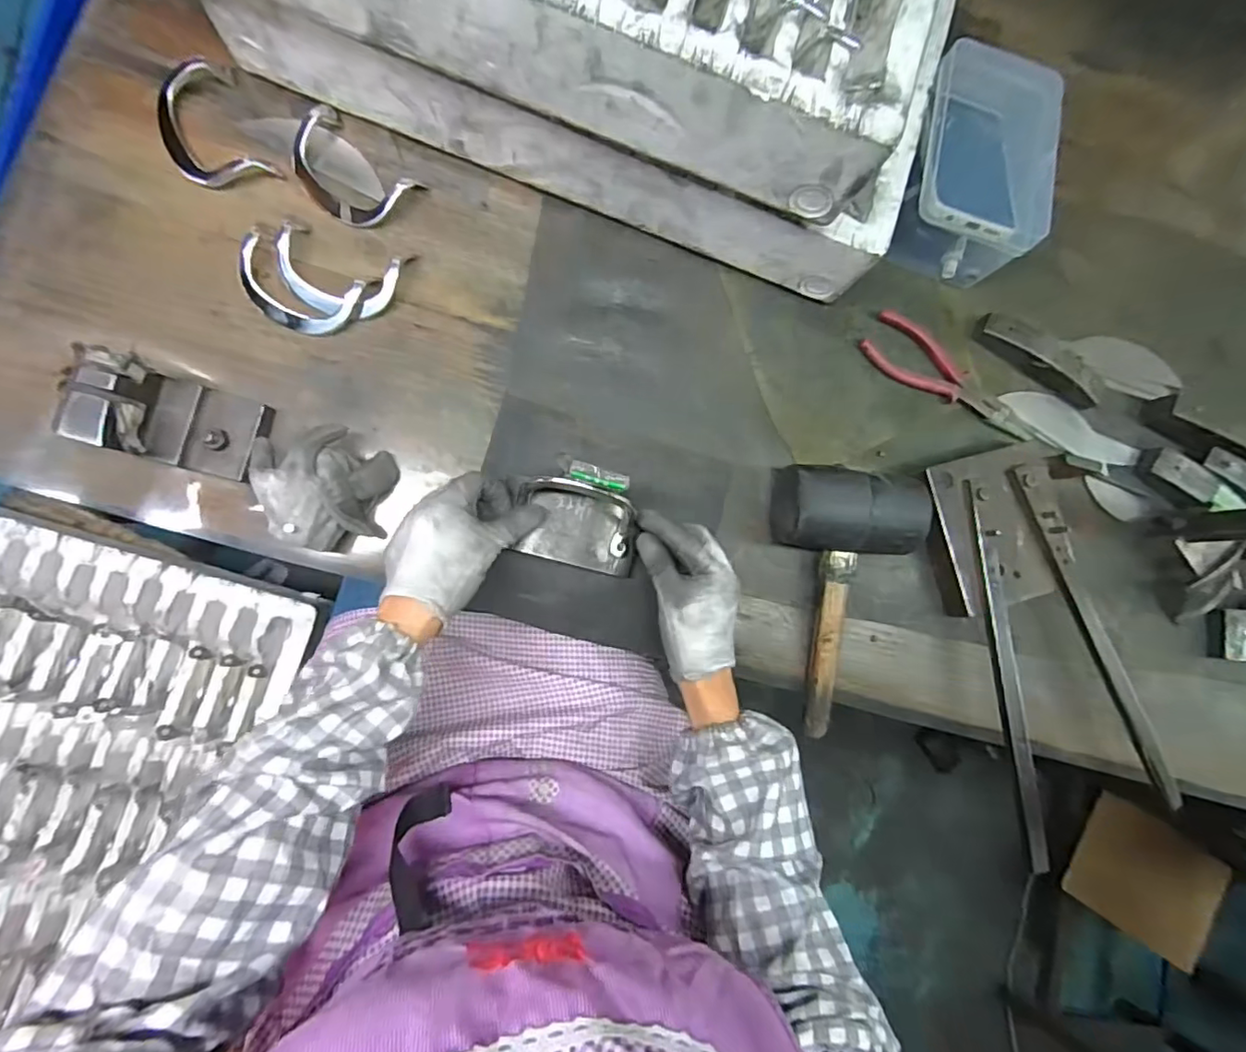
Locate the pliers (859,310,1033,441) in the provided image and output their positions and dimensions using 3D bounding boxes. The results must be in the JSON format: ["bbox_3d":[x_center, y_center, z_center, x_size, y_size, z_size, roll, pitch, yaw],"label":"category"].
[{"bbox_3d":[0.311,-0.143,0.543,0.181,0.012,0.052,24,82,-7],"label":"pliers"}]

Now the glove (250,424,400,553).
[{"bbox_3d":[-0.216,-0.026,0.427,0.088,0.058,0.085,1,85,-9],"label":"glove"}]

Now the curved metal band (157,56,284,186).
[{"bbox_3d":[-0.332,-0.317,0.455,0.071,0.015,0.103,-26,90,-10],"label":"curved metal band"}]

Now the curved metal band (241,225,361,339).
[{"bbox_3d":[-0.261,-0.187,0.455,0.093,0.014,0.056,25,82,-6],"label":"curved metal band"}]

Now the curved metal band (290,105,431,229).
[{"bbox_3d":[-0.227,-0.293,0.470,0.093,0.018,0.070,41,81,-4],"label":"curved metal band"}]

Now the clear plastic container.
[{"bbox_3d":[0.314,-0.330,0.521,0.114,0.076,0.184,14,83,-8],"label":"clear plastic container"}]

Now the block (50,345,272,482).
[{"bbox_3d":[-0.318,-0.075,0.404,0.096,0.078,0.063,15,83,-8],"label":"block"}]

